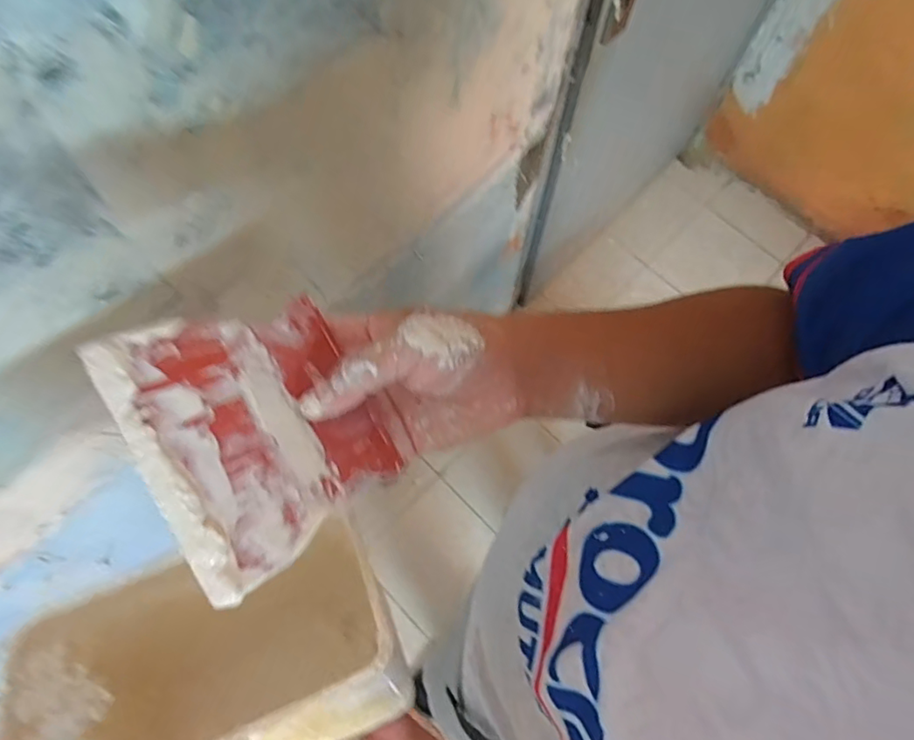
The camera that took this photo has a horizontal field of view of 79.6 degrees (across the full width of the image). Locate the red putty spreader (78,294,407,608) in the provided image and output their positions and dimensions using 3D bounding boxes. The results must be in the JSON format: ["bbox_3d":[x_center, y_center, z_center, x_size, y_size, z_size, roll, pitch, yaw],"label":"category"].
[{"bbox_3d":[-0.091,0.024,0.262,0.107,0.004,0.122,-28,85,-34],"label":"red putty spreader"}]

